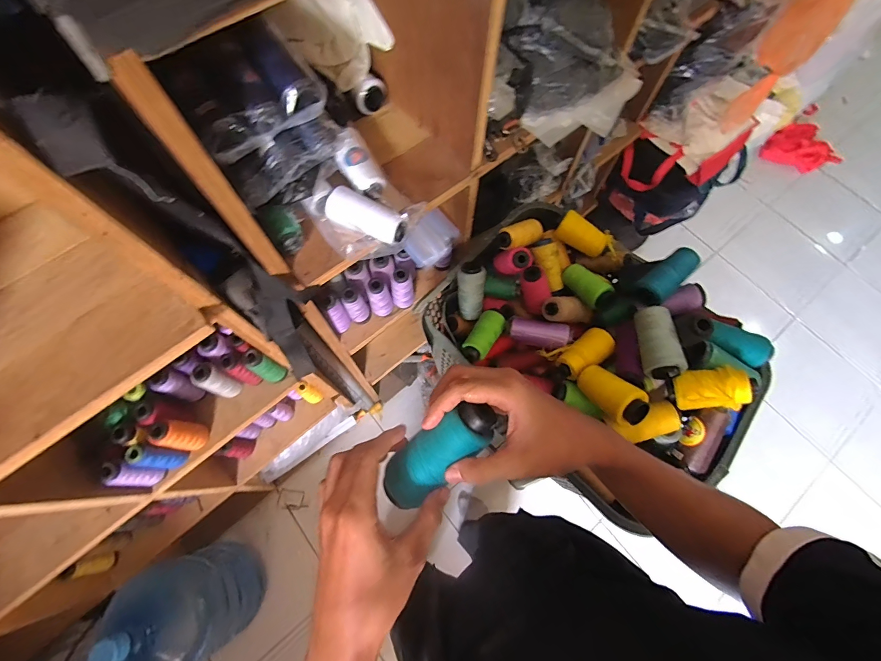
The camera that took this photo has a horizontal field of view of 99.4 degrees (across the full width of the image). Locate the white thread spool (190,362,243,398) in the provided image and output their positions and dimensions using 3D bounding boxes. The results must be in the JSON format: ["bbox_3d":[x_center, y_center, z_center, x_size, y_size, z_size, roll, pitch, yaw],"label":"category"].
[{"bbox_3d":[-0.413,0.090,0.688,0.044,0.111,0.041,0,70,-1],"label":"white thread spool"}]

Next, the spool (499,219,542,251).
[{"bbox_3d":[0.166,-0.194,0.752,0.098,0.041,0.051,-23,71,-23],"label":"spool"}]

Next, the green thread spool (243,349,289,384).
[{"bbox_3d":[-0.327,0.070,0.698,0.040,0.105,0.037,0,70,-1],"label":"green thread spool"}]

